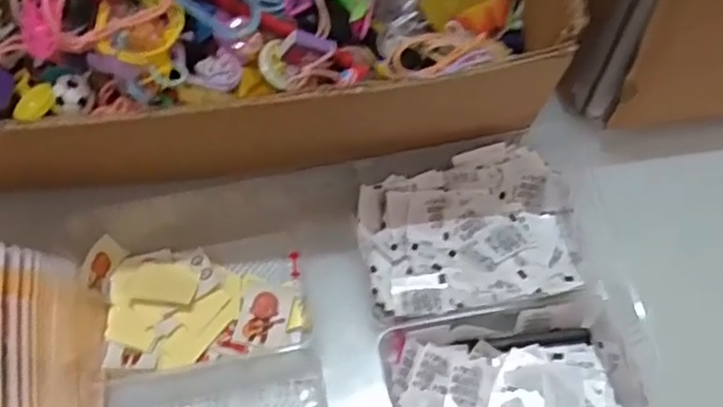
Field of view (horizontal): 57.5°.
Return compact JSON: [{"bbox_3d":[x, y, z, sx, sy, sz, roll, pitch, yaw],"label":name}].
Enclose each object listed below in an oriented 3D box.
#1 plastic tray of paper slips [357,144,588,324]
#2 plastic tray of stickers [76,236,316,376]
[{"bbox_3d":[0.066,0.019,0.393,0.129,0.033,0.090,-11,65,-2],"label":"plastic tray of paper slips"},{"bbox_3d":[-0.098,0.060,0.398,0.129,0.024,0.076,2,60,0],"label":"plastic tray of stickers"}]

